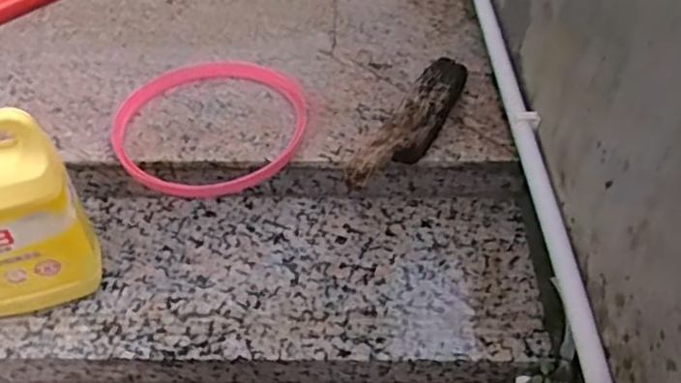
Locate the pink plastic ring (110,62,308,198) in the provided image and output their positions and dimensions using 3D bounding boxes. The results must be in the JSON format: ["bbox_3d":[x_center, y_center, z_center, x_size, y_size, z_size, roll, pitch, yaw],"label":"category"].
[{"bbox_3d":[-0.175,-0.091,0.889,0.254,0.030,0.240,-1,50,1],"label":"pink plastic ring"}]

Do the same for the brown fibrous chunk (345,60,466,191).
[{"bbox_3d":[0.093,-0.090,0.845,0.065,0.057,0.295,21,51,19],"label":"brown fibrous chunk"}]

